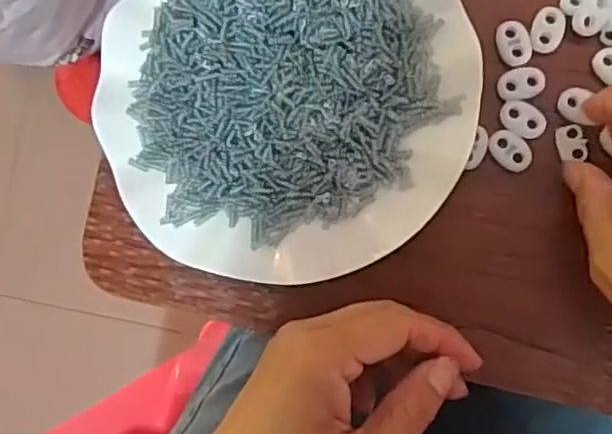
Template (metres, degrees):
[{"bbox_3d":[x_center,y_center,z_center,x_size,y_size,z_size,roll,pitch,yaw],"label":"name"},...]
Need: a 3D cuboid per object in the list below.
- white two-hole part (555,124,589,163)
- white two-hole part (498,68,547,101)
[{"bbox_3d":[0.130,-0.036,0.320,0.013,0.004,0.018,-15,86,4],"label":"white two-hole part"},{"bbox_3d":[0.107,-0.066,0.323,0.023,0.004,0.015,-14,86,7],"label":"white two-hole part"}]

